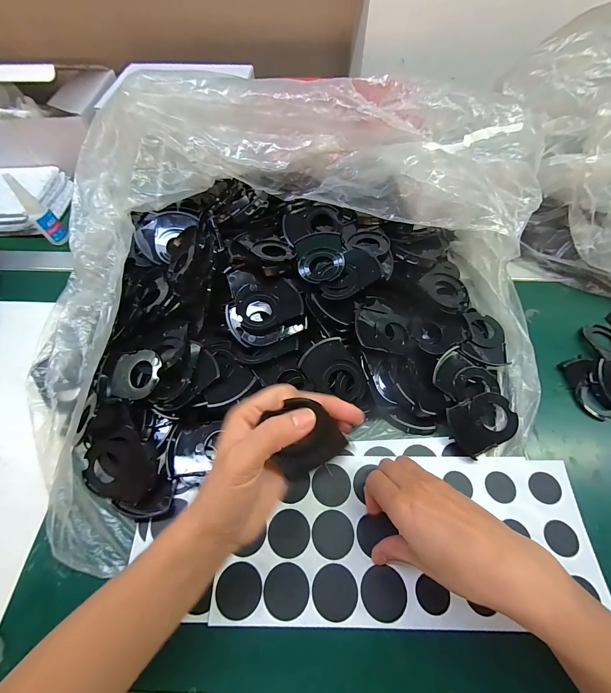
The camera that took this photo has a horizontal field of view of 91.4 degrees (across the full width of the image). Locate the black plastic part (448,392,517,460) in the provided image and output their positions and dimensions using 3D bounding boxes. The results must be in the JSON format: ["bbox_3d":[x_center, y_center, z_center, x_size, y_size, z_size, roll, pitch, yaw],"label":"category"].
[{"bbox_3d":[0.195,0.085,0.331,0.073,0.014,0.055,-21,74,-7],"label":"black plastic part"}]

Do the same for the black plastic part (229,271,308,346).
[{"bbox_3d":[-0.049,-0.050,0.354,0.086,0.013,0.094,-15,74,-3],"label":"black plastic part"}]

